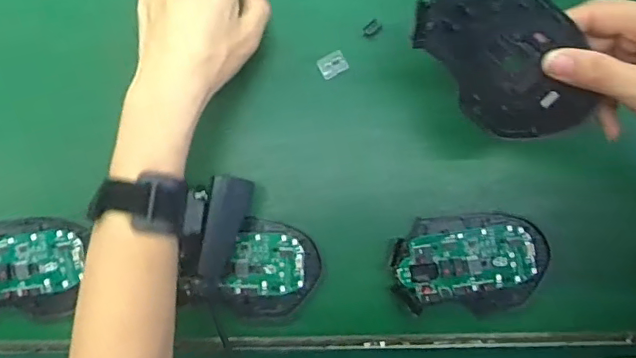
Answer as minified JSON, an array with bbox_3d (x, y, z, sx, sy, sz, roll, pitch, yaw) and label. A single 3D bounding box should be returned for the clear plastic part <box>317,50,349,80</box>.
[{"bbox_3d":[0.011,-0.087,0.426,0.020,0.006,0.017,-30,87,-6],"label":"clear plastic part"}]

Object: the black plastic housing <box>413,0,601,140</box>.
[{"bbox_3d":[0.114,-0.072,0.335,0.073,0.017,0.118,-35,102,24],"label":"black plastic housing"}]

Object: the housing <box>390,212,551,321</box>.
[{"bbox_3d":[0.114,0.063,0.418,0.112,0.014,0.072,-2,85,-4],"label":"housing"}]

